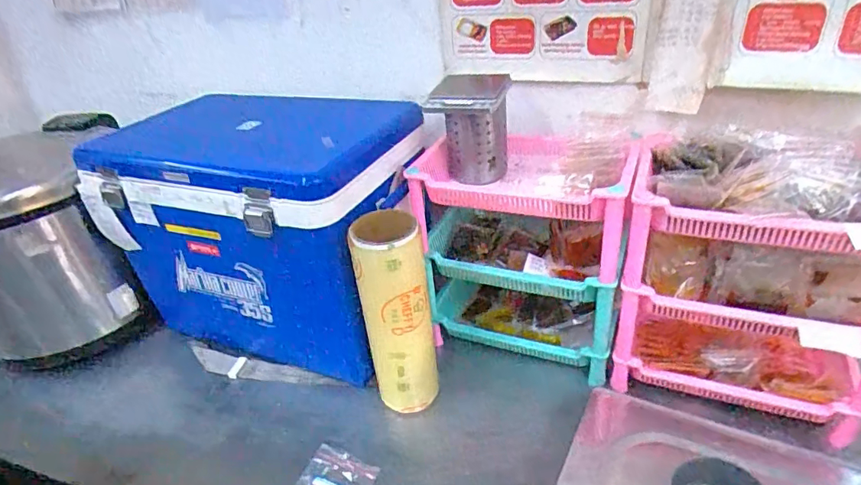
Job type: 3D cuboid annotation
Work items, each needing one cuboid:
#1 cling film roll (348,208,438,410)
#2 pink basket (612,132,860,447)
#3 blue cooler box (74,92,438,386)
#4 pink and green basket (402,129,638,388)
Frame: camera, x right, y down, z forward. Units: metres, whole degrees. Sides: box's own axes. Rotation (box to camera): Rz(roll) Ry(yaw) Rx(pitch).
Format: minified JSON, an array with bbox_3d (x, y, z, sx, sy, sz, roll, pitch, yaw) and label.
[{"bbox_3d":[-0.047,0.113,0.722,0.090,0.314,0.081,-9,32,-5],"label":"cling film roll"},{"bbox_3d":[0.418,0.056,0.665,0.303,0.349,0.167,11,36,26],"label":"pink basket"},{"bbox_3d":[-0.272,-0.017,0.876,0.515,0.379,0.280,9,35,23],"label":"blue cooler box"},{"bbox_3d":[0.141,-0.001,0.799,0.310,0.327,0.179,8,34,23],"label":"pink and green basket"}]

